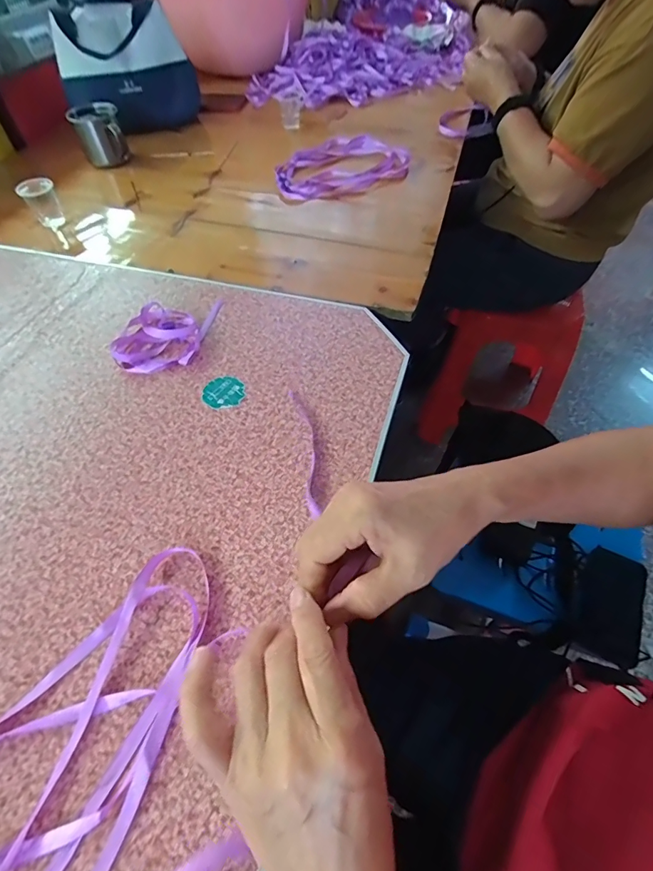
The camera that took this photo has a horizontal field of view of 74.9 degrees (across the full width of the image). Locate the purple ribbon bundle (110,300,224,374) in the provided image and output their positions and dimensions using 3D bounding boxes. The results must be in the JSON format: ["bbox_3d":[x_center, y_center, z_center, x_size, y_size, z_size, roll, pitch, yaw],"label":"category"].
[{"bbox_3d":[-0.196,-0.126,0.516,0.097,0.017,0.126,7,55,6],"label":"purple ribbon bundle"}]

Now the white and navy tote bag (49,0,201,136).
[{"bbox_3d":[-0.392,-0.729,0.848,0.245,0.187,0.100,-10,55,-6],"label":"white and navy tote bag"}]

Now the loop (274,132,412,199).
[{"bbox_3d":[0.027,-0.484,0.764,0.181,0.014,0.245,37,63,24],"label":"loop"}]

